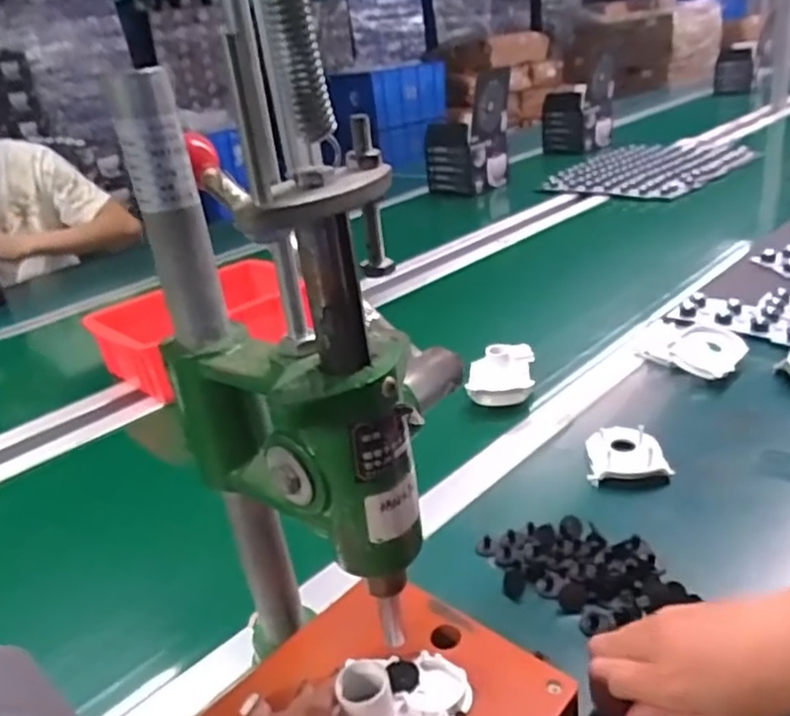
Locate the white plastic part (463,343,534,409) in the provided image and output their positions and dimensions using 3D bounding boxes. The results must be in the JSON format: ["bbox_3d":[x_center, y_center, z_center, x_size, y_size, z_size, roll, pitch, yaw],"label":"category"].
[{"bbox_3d":[0.120,0.016,0.752,0.071,0.047,0.074,3,31,10],"label":"white plastic part"}]

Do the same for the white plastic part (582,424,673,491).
[{"bbox_3d":[0.211,0.088,0.613,0.064,0.022,0.080,-5,25,5],"label":"white plastic part"}]

